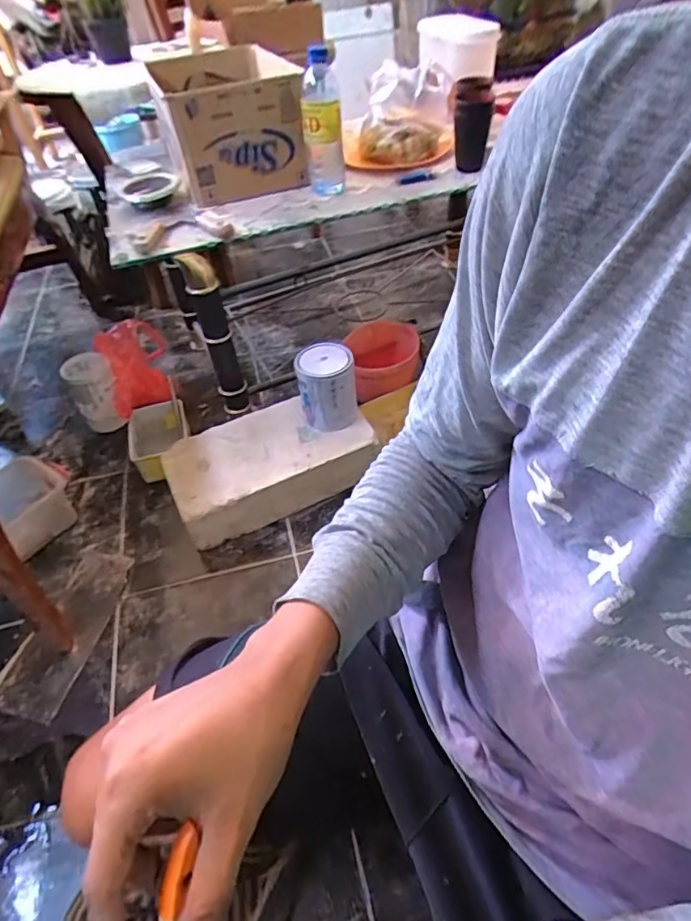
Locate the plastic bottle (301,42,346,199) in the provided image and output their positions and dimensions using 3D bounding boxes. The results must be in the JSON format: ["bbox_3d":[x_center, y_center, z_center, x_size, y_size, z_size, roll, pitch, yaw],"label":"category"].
[{"bbox_3d":[-0.038,-0.547,0.883,0.071,0.211,0.081,-4,46,2],"label":"plastic bottle"}]

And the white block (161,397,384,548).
[{"bbox_3d":[-0.140,0.014,1.029,0.366,0.132,0.188,-20,48,-13],"label":"white block"}]

